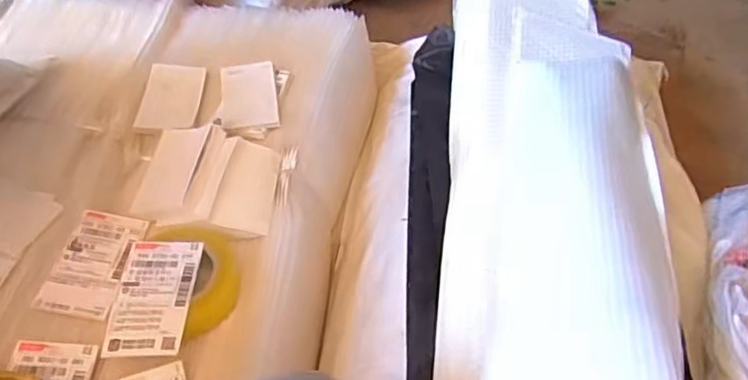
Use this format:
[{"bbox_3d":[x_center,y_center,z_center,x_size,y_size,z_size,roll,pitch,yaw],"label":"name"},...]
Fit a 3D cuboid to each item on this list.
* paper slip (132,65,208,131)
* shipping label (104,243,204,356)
[{"bbox_3d":[-0.277,-0.128,0.815,0.075,0.005,0.129,6,51,-8],"label":"paper slip"},{"bbox_3d":[-0.221,0.106,0.600,0.075,0.010,0.127,2,51,-2],"label":"shipping label"}]

